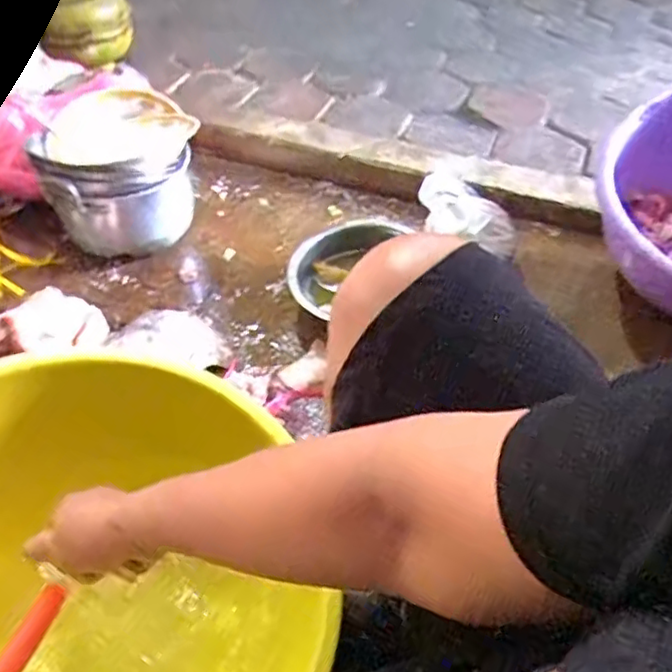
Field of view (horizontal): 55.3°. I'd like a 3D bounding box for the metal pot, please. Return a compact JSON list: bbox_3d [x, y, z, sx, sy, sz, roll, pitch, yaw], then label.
[{"bbox_3d":[-0.374,-0.277,1.105,0.238,0.199,0.234,0,48,0],"label":"metal pot"}]

